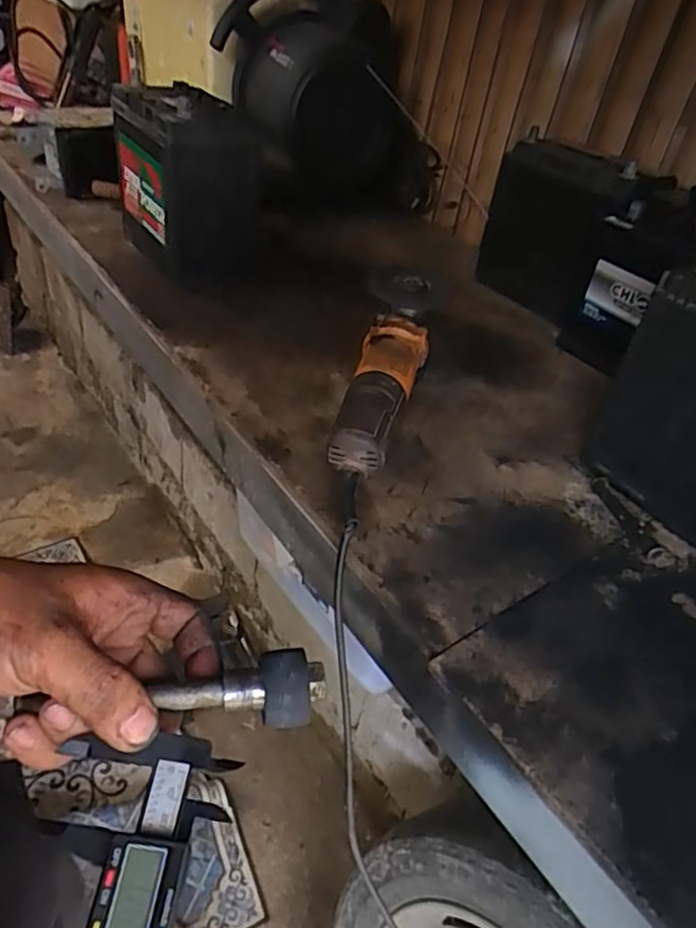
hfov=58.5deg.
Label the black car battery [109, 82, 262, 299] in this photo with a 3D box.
[{"bbox_3d":[-0.211,-0.370,0.827,0.136,0.203,0.201,-21,49,-32],"label":"black car battery"}]

